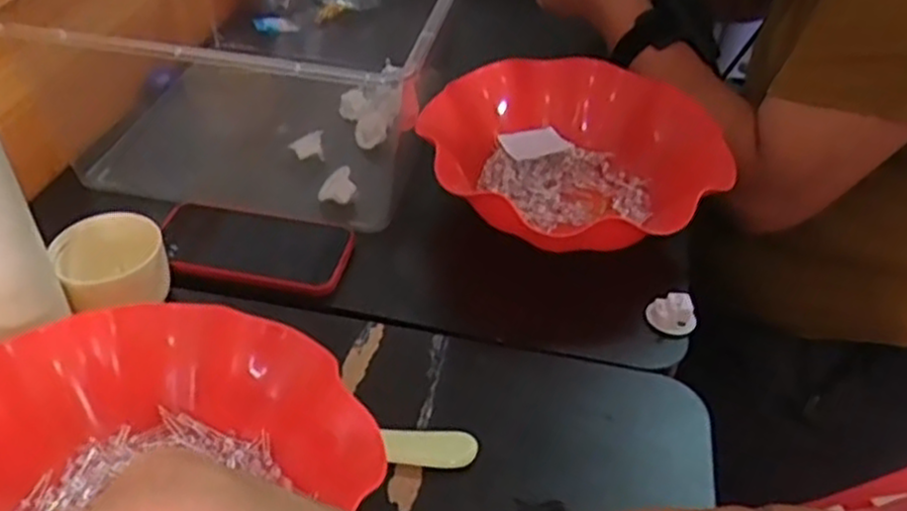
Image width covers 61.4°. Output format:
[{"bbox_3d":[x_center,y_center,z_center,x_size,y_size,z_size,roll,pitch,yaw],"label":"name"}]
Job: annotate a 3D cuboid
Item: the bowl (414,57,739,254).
[{"bbox_3d":[0.088,-0.069,0.606,0.217,0.083,0.211,2,42,-2],"label":"bowl"}]

